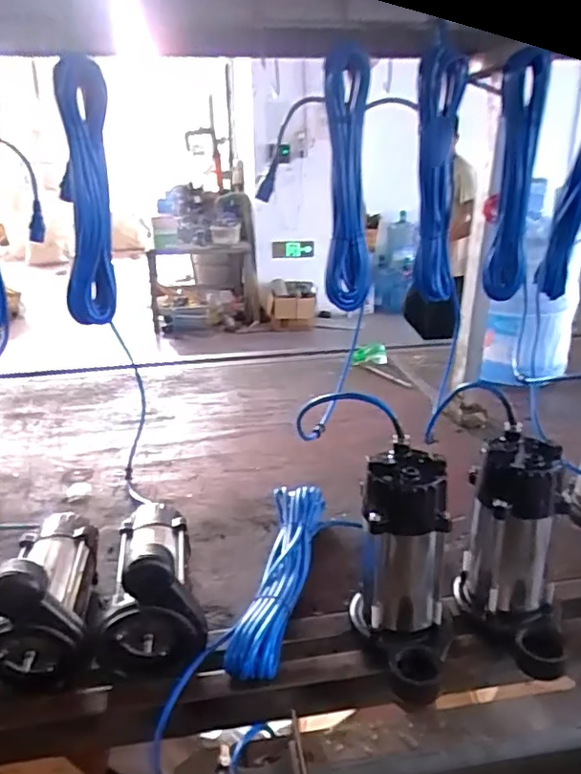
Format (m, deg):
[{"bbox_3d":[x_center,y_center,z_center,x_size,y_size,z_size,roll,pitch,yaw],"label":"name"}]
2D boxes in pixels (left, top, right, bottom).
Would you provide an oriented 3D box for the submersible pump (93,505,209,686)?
[{"bbox_3d":[-0.183,0.221,0.734,0.121,0.150,0.227,-8,22,-14],"label":"submersible pump"}]

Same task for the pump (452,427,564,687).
[{"bbox_3d":[0.253,0.188,0.666,0.110,0.231,0.123,3,22,15],"label":"pump"}]

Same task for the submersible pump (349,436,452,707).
[{"bbox_3d":[0.128,0.201,0.650,0.100,0.234,0.145,-5,22,-7],"label":"submersible pump"}]

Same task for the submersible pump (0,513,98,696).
[{"bbox_3d":[-0.300,0.233,0.722,0.109,0.154,0.229,-7,22,-11],"label":"submersible pump"}]

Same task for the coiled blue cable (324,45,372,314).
[{"bbox_3d":[0.082,-0.288,0.858,0.063,0.353,0.092,2,22,7],"label":"coiled blue cable"}]

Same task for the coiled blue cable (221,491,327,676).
[{"bbox_3d":[-0.012,0.244,0.798,0.079,0.054,0.345,1,22,9],"label":"coiled blue cable"}]

